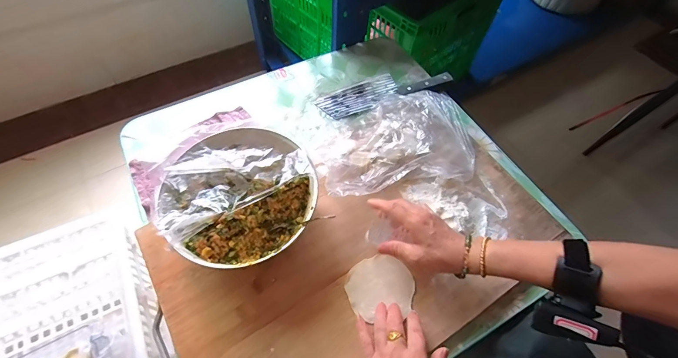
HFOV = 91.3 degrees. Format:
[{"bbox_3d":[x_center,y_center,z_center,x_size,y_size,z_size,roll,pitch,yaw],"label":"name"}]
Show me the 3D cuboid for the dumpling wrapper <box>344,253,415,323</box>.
[{"bbox_3d":[0.057,0.147,0.455,0.092,0.005,0.080,-17,59,-11],"label":"dumpling wrapper"}]

